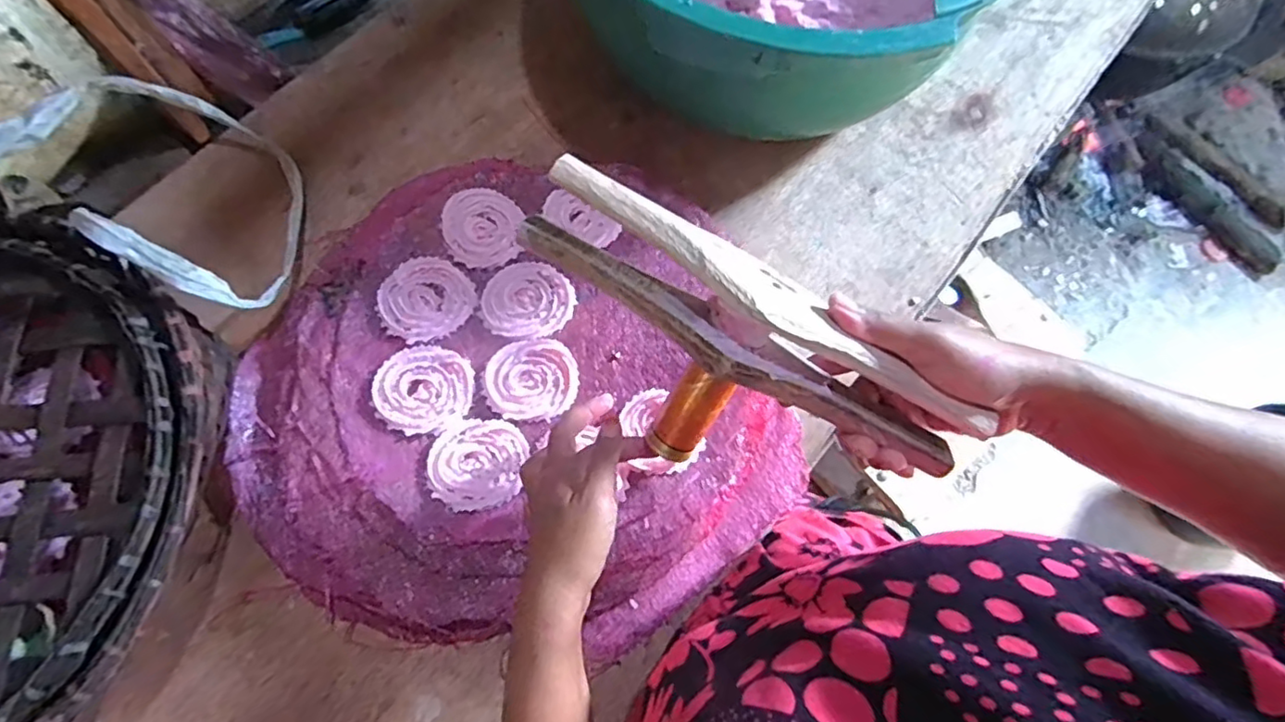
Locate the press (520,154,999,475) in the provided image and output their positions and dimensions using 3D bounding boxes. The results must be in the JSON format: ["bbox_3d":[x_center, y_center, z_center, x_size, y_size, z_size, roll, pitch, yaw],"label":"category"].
[{"bbox_3d":[0.049,0.005,0.386,0.293,0.138,0.061,30,29,-4],"label":"press"}]

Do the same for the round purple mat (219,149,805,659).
[{"bbox_3d":[-0.096,0.009,0.523,0.455,0.030,0.400,7,69,2],"label":"round purple mat"}]

